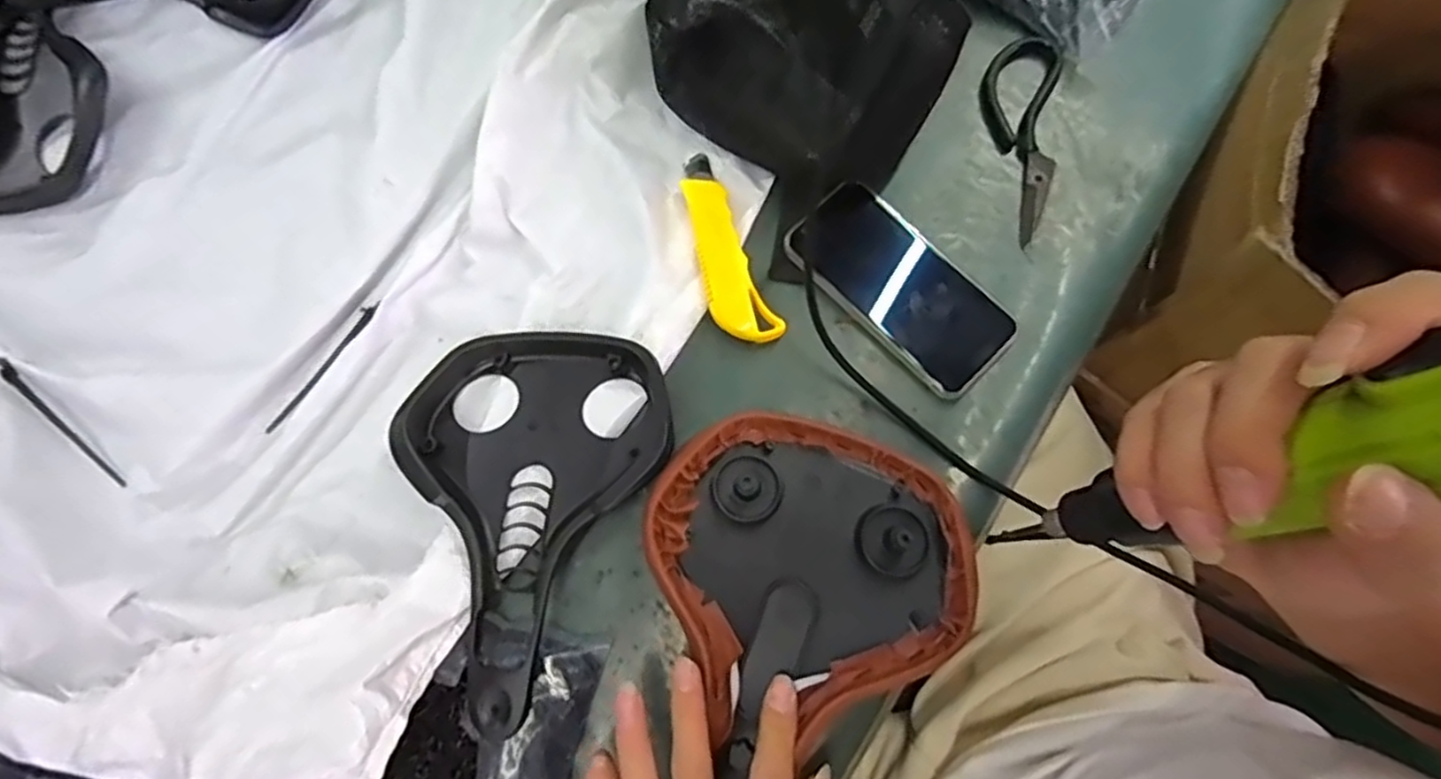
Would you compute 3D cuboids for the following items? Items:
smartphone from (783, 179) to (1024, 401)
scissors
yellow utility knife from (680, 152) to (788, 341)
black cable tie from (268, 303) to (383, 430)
[{"bbox_3d":[0.126,-0.073,0.496,0.078,0.009,0.164,-42,80,-11],"label":"smartphone"},{"bbox_3d":[0.220,-0.193,0.521,0.057,0.019,0.167,10,75,2],"label":"scissors"},{"bbox_3d":[-0.002,-0.100,0.499,0.041,0.012,0.149,-21,76,-7],"label":"yellow utility knife"},{"bbox_3d":[-0.267,-0.015,0.481,0.010,0.007,0.108,31,76,7],"label":"black cable tie"}]

